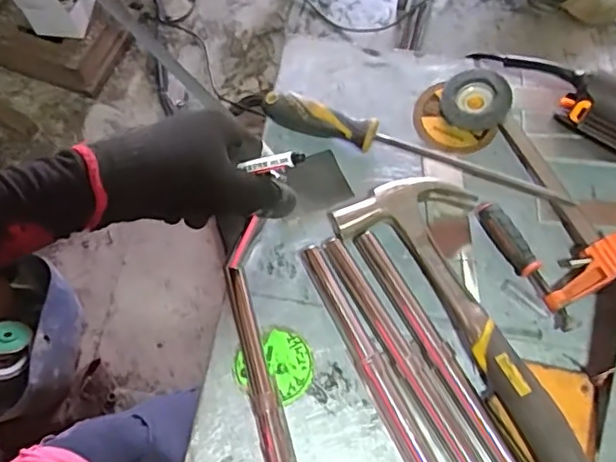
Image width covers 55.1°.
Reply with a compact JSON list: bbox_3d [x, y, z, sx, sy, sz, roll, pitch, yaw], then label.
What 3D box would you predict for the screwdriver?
[{"bbox_3d":[0.098,-0.077,0.556,0.295,0.025,0.027,18,69,7],"label":"screwdriver"}]

